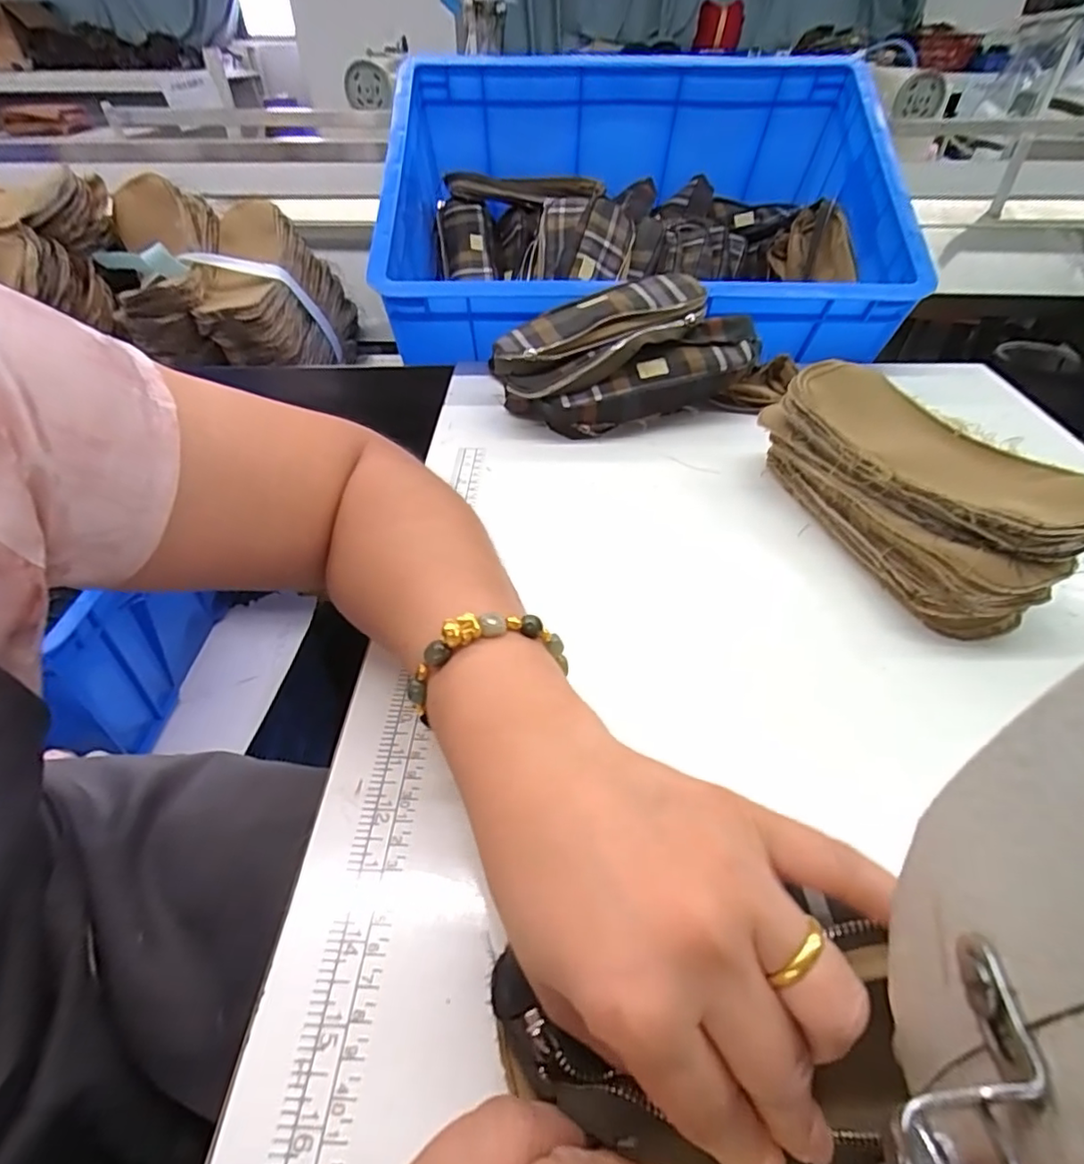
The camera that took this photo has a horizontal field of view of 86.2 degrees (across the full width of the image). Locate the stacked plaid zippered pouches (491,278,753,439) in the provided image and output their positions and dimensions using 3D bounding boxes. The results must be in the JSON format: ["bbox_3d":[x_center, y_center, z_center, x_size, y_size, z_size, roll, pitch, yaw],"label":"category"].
[{"bbox_3d":[0.071,-0.193,0.499,0.229,0.089,0.106,-12,45,-12],"label":"stacked plaid zippered pouches"}]

